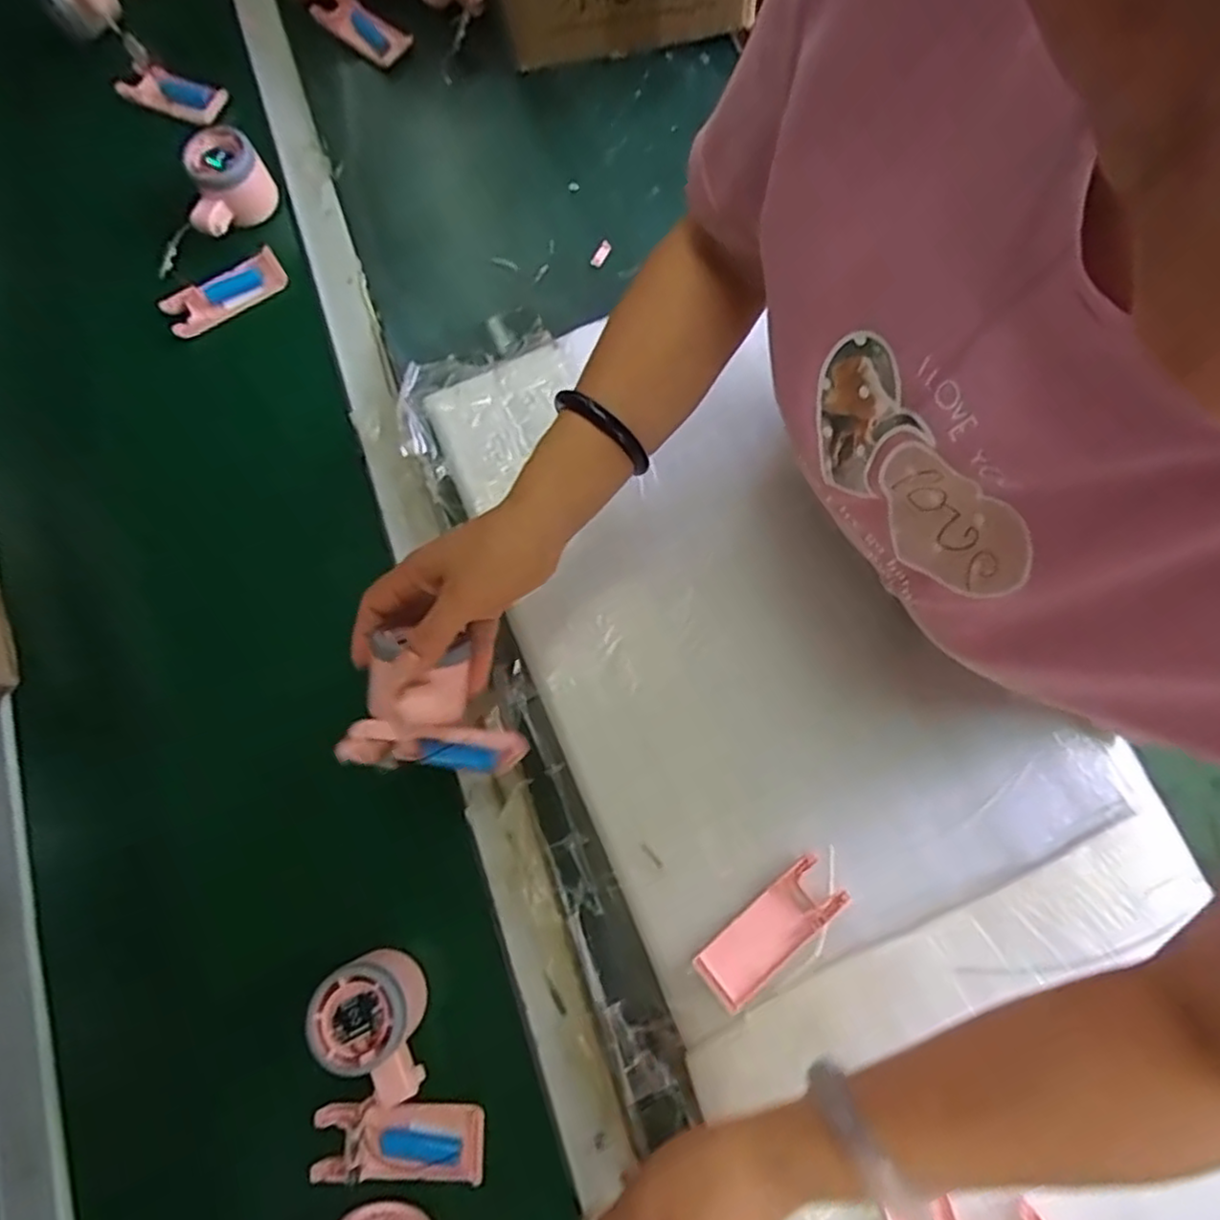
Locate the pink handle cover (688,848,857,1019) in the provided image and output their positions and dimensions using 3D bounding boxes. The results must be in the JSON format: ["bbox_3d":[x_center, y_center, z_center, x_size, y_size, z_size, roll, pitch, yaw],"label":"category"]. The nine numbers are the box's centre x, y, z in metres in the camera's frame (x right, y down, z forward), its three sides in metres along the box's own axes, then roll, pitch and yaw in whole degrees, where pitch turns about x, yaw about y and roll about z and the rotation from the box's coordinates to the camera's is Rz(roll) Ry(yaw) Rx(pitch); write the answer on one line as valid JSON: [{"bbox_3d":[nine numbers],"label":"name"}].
[{"bbox_3d":[0.104,0.207,0.444,0.103,0.008,0.038,-38,76,-9],"label":"pink handle cover"}]

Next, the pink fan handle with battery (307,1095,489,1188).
[{"bbox_3d":[-0.130,0.329,0.426,0.105,0.011,0.040,-2,73,1],"label":"pink fan handle with battery"}]

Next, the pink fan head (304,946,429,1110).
[{"bbox_3d":[-0.148,0.259,0.424,0.060,0.041,0.082,-8,73,-1],"label":"pink fan head"}]

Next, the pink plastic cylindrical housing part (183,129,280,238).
[{"bbox_3d":[-0.330,-0.367,0.590,0.084,0.058,0.052,-38,76,-9],"label":"pink plastic cylindrical housing part"}]

